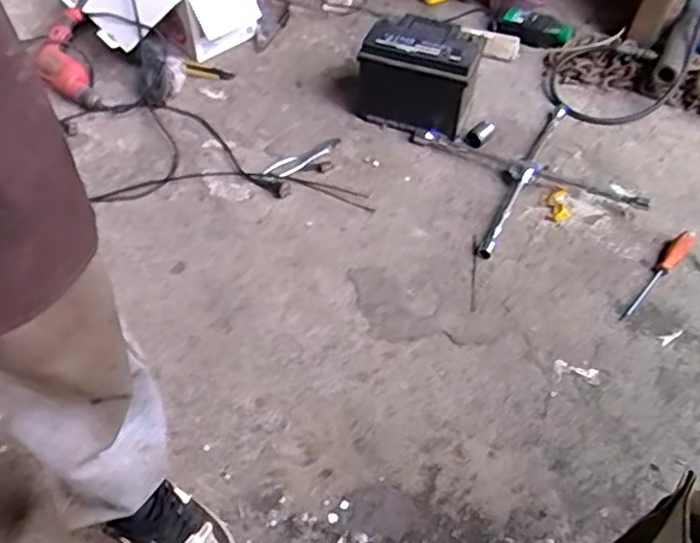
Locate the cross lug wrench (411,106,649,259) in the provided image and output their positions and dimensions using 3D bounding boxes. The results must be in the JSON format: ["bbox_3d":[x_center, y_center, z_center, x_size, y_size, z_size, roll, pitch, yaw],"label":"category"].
[{"bbox_3d":[0.384,-0.227,1.445,0.399,0.051,0.419,-12,50,-11],"label":"cross lug wrench"}]

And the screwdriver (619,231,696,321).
[{"bbox_3d":[0.589,0.000,1.285,0.037,0.030,0.267,39,59,25],"label":"screwdriver"}]

